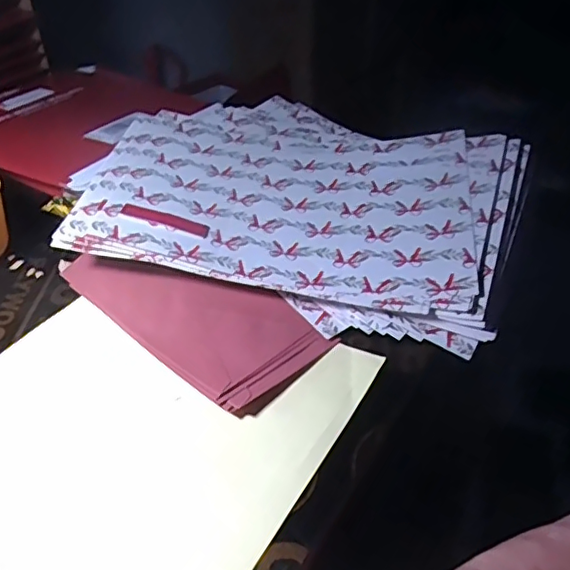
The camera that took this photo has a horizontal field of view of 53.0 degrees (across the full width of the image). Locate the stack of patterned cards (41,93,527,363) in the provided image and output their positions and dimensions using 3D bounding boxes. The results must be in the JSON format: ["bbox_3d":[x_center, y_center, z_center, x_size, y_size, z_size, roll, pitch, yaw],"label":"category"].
[{"bbox_3d":[0.016,-0.080,0.456,0.315,0.045,0.255,9,41,11],"label":"stack of patterned cards"}]

